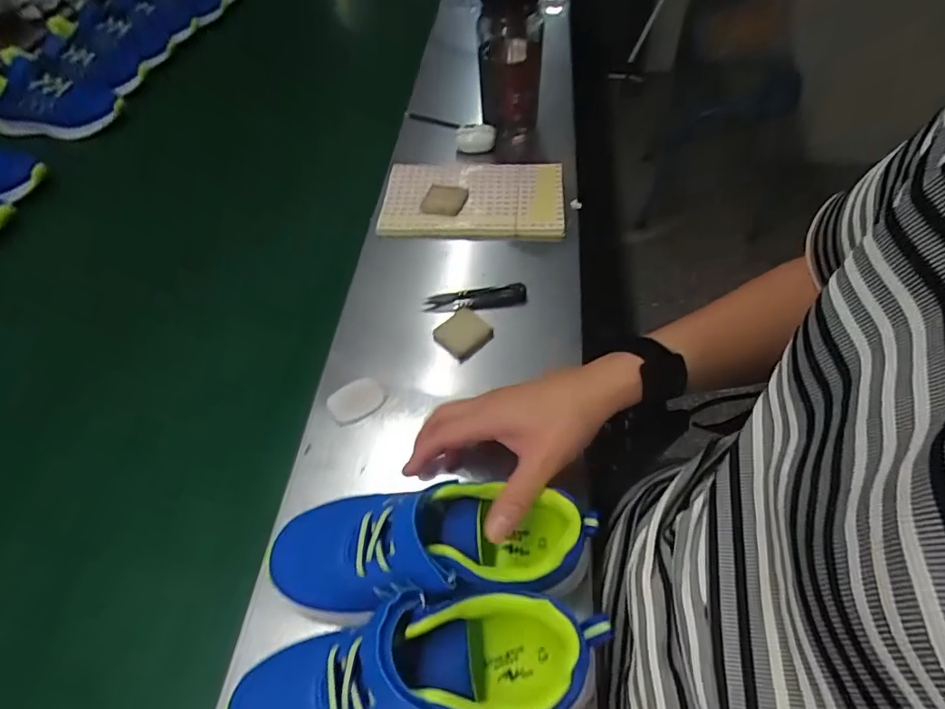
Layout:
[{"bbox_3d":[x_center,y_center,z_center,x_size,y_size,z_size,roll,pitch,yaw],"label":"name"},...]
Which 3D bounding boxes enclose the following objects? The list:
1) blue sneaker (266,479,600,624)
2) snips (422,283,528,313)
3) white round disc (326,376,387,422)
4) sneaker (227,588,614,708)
[{"bbox_3d":[-0.029,0.121,0.325,0.207,0.079,0.070,-7,54,6],"label":"blue sneaker"},{"bbox_3d":[0.004,-0.057,0.514,0.100,0.019,0.019,-8,54,-2],"label":"snips"},{"bbox_3d":[-0.102,0.039,0.448,0.047,0.005,0.033,-29,58,-16],"label":"white round disc"},{"bbox_3d":[-0.032,0.181,0.279,0.203,0.076,0.072,-14,55,-2],"label":"sneaker"}]

